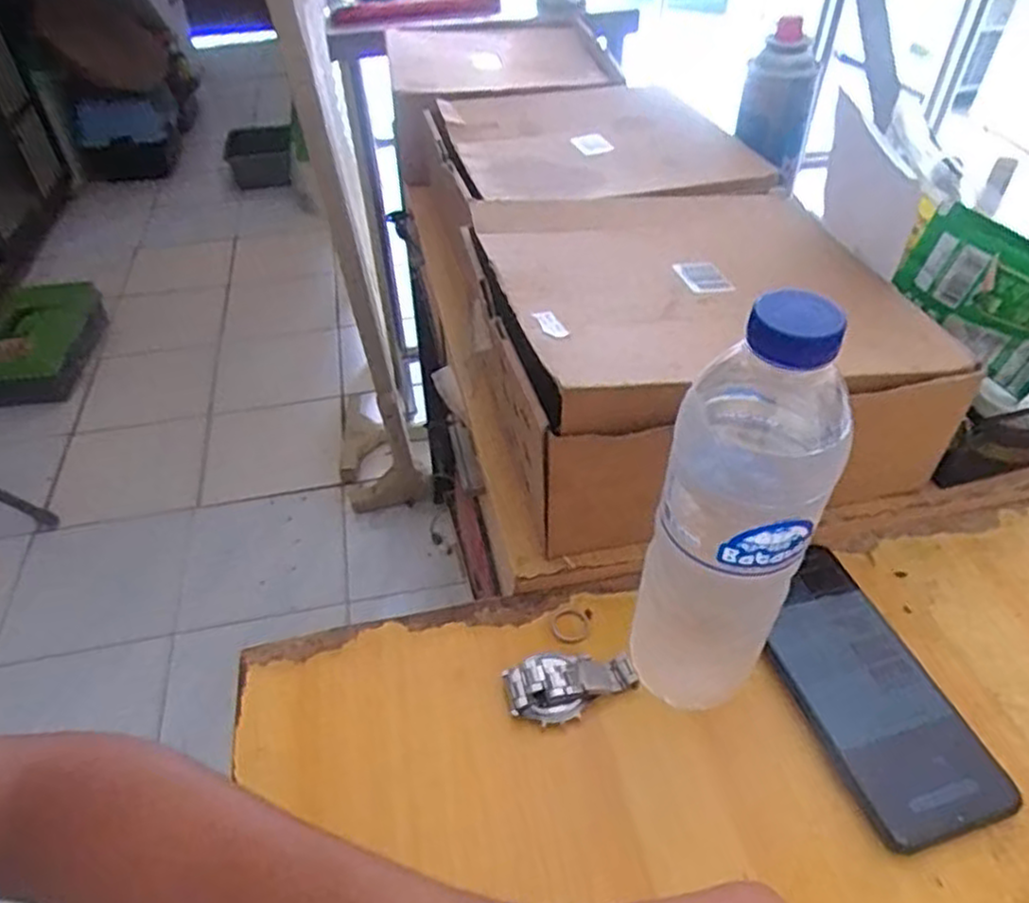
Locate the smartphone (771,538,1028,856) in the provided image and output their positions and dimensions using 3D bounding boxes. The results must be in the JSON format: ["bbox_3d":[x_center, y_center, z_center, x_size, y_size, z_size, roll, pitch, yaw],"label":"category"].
[{"bbox_3d":[0.183,0.122,0.384,0.072,0.010,0.150,-15,48,-12],"label":"smartphone"}]

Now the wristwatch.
[{"bbox_3d":[0.028,0.117,0.386,0.066,0.022,0.036,-18,46,-17],"label":"wristwatch"}]

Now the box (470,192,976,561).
[{"bbox_3d":[0.110,-0.074,0.509,0.258,0.134,0.259,-10,44,-9],"label":"box"}]

